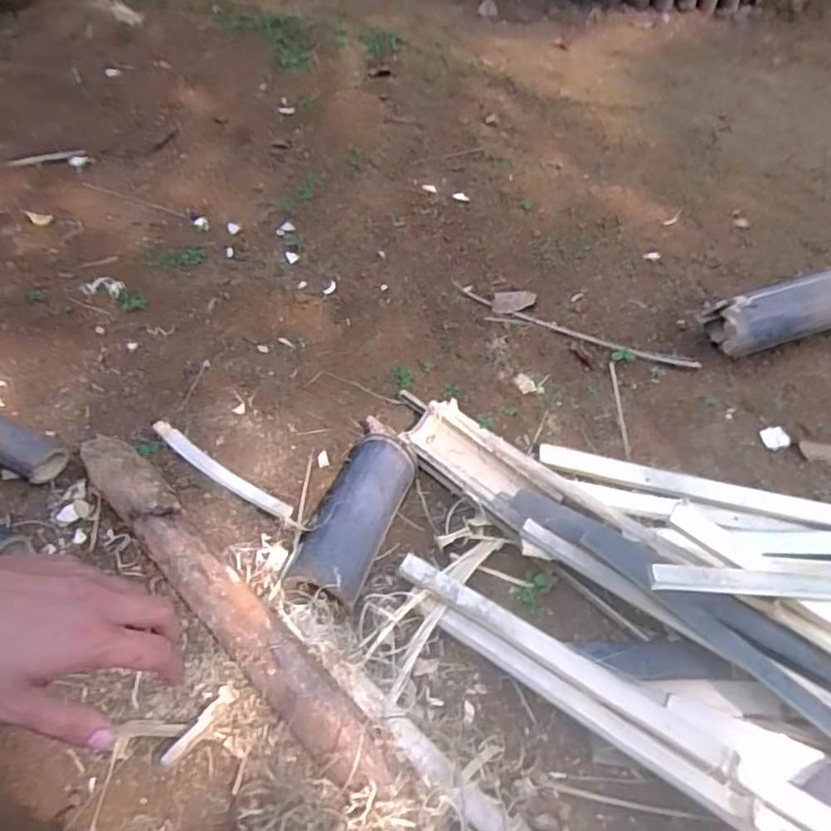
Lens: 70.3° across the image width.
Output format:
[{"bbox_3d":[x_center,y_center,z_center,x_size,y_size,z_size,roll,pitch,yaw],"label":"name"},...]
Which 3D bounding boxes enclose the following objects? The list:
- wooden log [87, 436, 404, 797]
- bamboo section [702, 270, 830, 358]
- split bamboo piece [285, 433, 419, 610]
[{"bbox_3d":[-0.237,0.214,0.719,0.591,0.060,0.079,40,60,23],"label":"wooden log"},{"bbox_3d":[0.692,-0.196,1.095,0.328,0.123,0.090,-12,53,-13],"label":"bamboo section"},{"bbox_3d":[-0.084,0.125,0.797,0.106,0.057,0.244,19,52,11],"label":"split bamboo piece"}]

